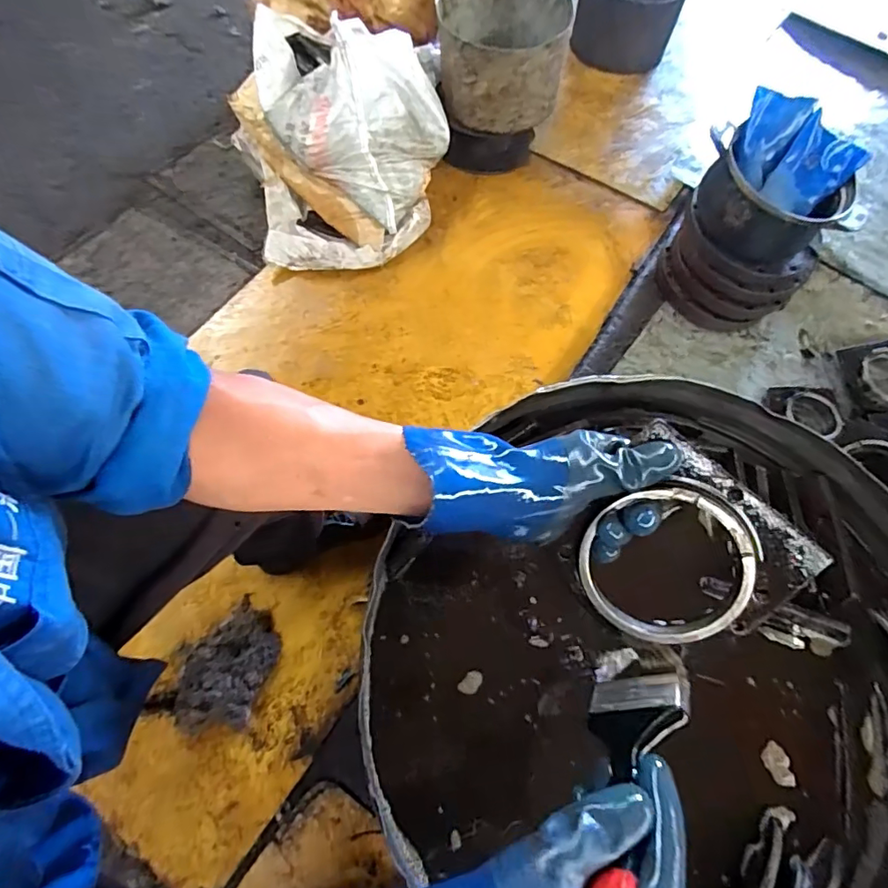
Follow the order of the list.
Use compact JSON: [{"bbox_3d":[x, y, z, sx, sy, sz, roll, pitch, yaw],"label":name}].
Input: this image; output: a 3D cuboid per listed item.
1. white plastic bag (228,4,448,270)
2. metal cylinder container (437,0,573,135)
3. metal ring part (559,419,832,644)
[{"bbox_3d":[-0.222,-0.633,1.124,0.443,0.280,0.429,1,66,-3],"label":"white plastic bag"},{"bbox_3d":[0.132,-0.885,1.195,0.280,0.178,0.270,-1,67,-4],"label":"metal cylinder container"},{"bbox_3d":[0.171,0.083,0.387,0.146,0.019,0.143,36,109,8],"label":"metal ring part"}]

